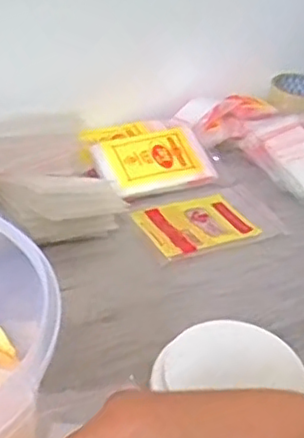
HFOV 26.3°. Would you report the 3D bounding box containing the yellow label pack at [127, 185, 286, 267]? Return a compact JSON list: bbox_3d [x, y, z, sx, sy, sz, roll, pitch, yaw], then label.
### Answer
[{"bbox_3d":[0.065,0.001,0.730,0.162,0.007,0.096,-12,40,-24],"label":"yellow label pack"}]

